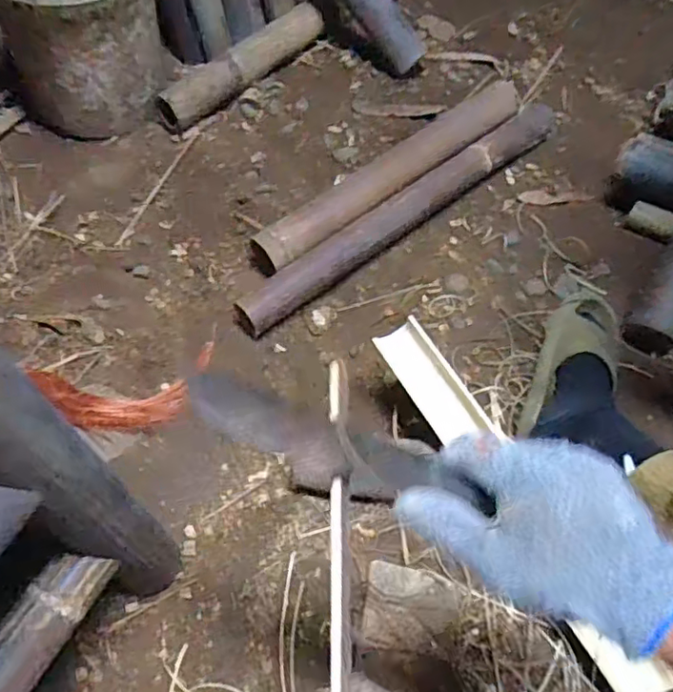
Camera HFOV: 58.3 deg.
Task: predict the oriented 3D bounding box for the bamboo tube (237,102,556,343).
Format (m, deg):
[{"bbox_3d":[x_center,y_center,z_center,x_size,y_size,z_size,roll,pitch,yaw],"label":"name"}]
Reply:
[{"bbox_3d":[0.127,-0.238,1.015,0.702,0.055,0.074,-35,60,-20],"label":"bamboo tube"}]

